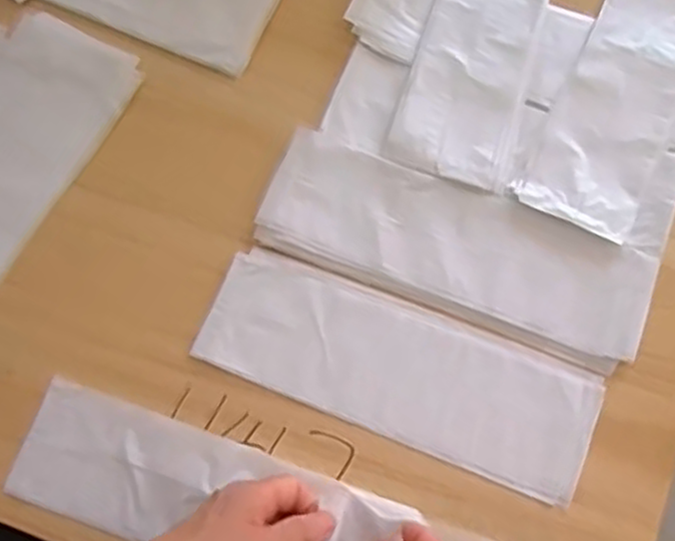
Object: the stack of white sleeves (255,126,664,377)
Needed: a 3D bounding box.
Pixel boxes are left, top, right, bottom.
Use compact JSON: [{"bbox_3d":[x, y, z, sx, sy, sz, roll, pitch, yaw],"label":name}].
[{"bbox_3d":[0.081,-0.015,0.521,0.262,0.016,0.090,20,76,6],"label":"stack of white sleeves"}]

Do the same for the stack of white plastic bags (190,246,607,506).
[{"bbox_3d":[0.039,0.064,0.490,0.251,0.005,0.083,20,76,7],"label":"stack of white plastic bags"}]

